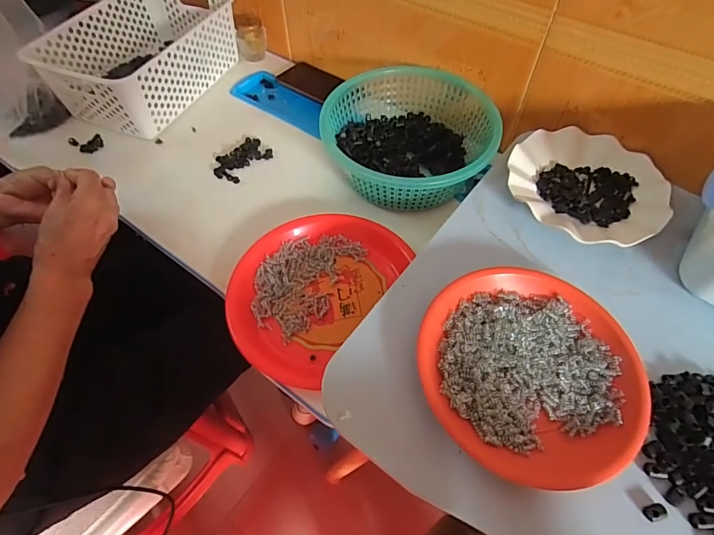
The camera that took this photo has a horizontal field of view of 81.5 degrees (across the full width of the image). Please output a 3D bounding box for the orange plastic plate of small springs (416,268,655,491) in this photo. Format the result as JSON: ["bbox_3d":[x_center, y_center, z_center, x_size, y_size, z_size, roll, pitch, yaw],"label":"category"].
[{"bbox_3d":[0.154,0.090,0.376,0.188,0.023,0.190,-1,56,1],"label":"orange plastic plate of small springs"}]

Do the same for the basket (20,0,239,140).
[{"bbox_3d":[-0.357,-0.364,0.707,0.192,0.105,0.308,21,59,14],"label":"basket"}]

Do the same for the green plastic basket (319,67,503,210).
[{"bbox_3d":[0.072,-0.185,0.595,0.227,0.084,0.214,1,57,2],"label":"green plastic basket"}]

